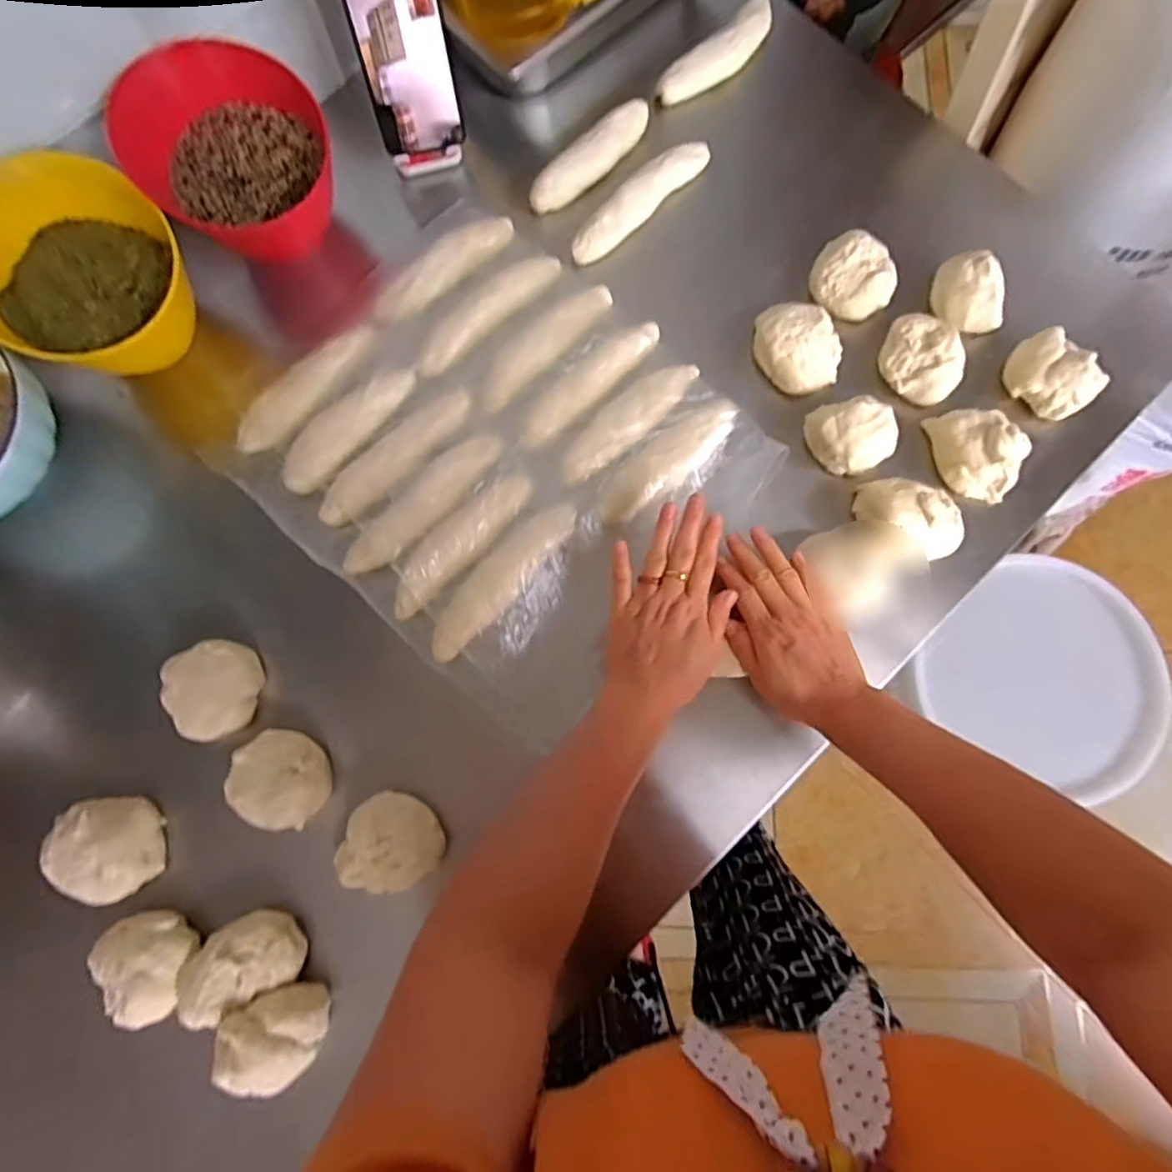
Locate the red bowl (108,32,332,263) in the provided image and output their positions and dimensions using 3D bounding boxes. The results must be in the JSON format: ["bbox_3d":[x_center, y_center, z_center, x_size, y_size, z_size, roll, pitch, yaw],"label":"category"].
[{"bbox_3d":[-0.301,-0.370,0.549,0.156,0.120,0.123,-25,80,-6],"label":"red bowl"}]

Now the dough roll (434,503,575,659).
[{"bbox_3d":[-0.073,-0.007,0.541,0.038,0.018,0.164,40,81,7],"label":"dough roll"}]

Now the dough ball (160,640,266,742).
[{"bbox_3d":[-0.309,0.085,0.520,0.066,0.032,0.082,16,79,3],"label":"dough ball"}]

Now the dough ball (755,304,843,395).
[{"bbox_3d":[0.197,-0.222,0.597,0.070,0.046,0.088,-19,79,-5],"label":"dough ball"}]

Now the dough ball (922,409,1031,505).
[{"bbox_3d":[0.346,-0.118,0.556,0.056,0.042,0.085,-9,79,-3],"label":"dough ball"}]

